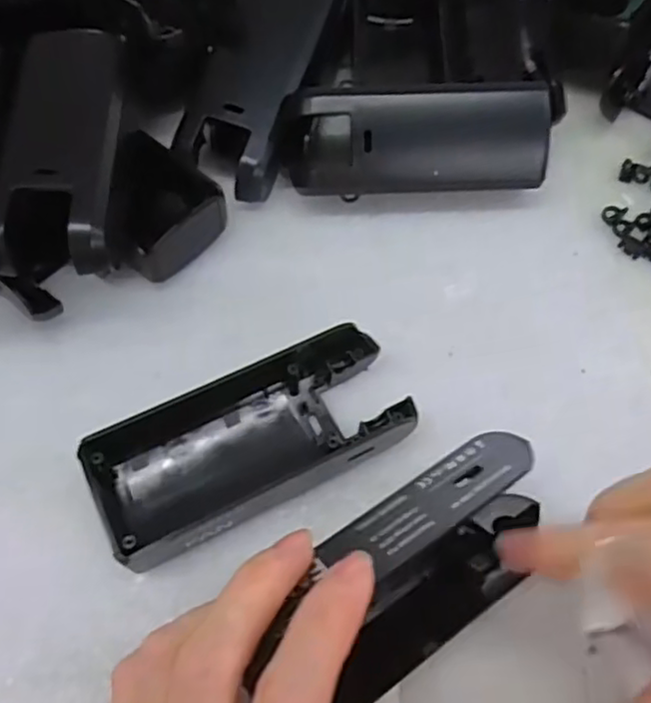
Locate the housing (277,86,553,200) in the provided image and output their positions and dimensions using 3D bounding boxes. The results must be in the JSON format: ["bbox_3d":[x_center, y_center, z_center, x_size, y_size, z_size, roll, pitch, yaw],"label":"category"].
[{"bbox_3d":[0.038,-0.085,0.280,0.108,0.046,0.032,1,64,-1],"label":"housing"}]

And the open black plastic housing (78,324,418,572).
[{"bbox_3d":[-0.026,0.029,0.231,0.106,0.029,0.055,-25,67,-13],"label":"open black plastic housing"}]

